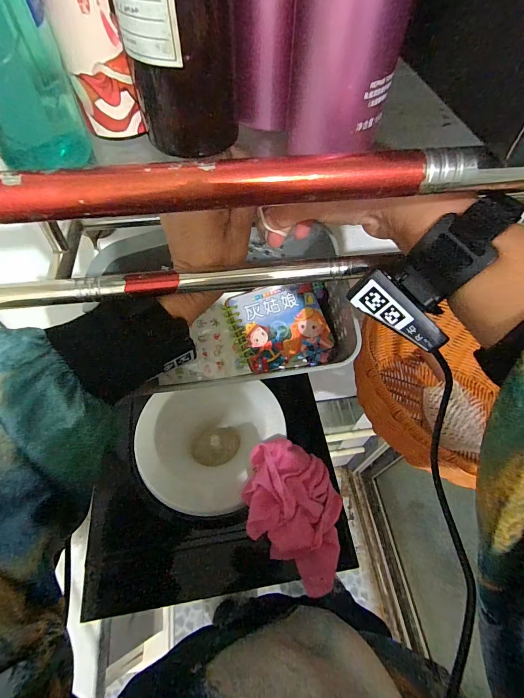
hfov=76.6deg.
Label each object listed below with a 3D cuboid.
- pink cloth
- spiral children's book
[{"bbox_3d":[0.036,0.178,0.370,0.113,0.082,0.135,11,55,5],"label":"pink cloth"},{"bbox_3d":[0.020,-0.025,0.383,0.111,0.014,0.096,-7,78,-9],"label":"spiral children's book"}]

